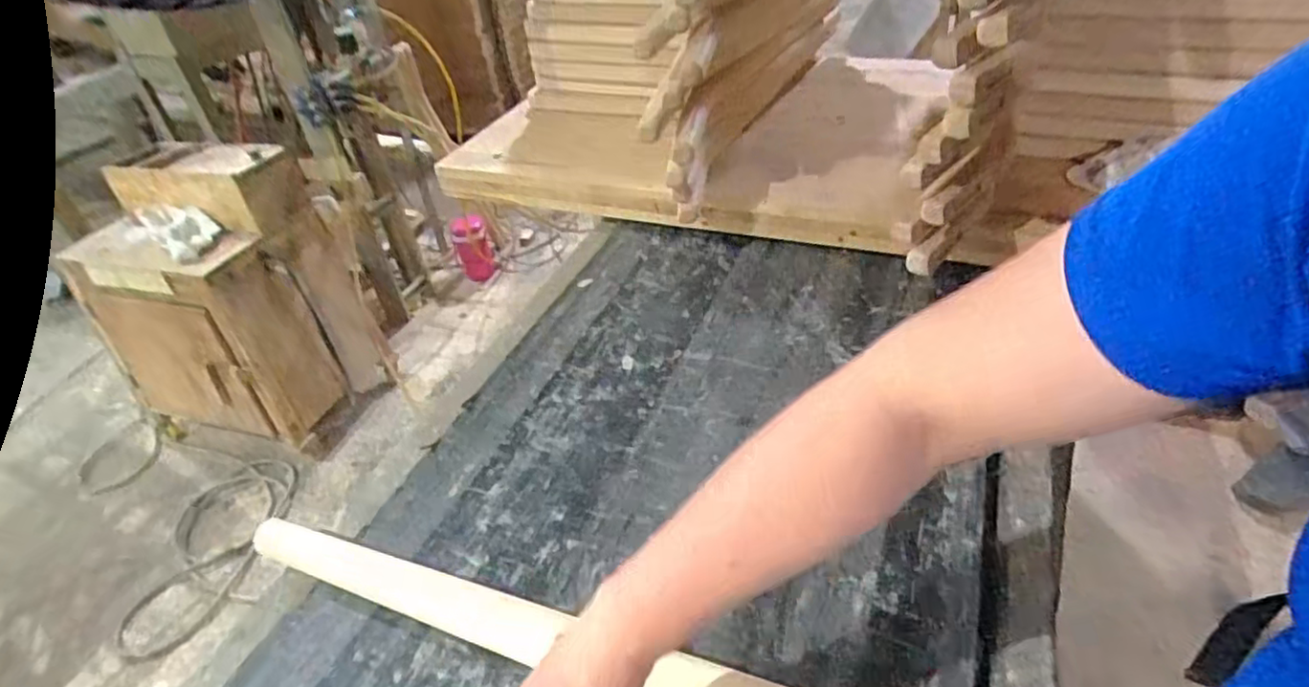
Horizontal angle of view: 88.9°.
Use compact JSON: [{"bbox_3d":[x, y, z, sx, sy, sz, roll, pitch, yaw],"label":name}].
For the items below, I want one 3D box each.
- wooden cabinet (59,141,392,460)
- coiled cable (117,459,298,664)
[{"bbox_3d":[-1.008,-0.081,1.596,0.482,0.693,0.351,5,43,18],"label":"wooden cabinet"},{"bbox_3d":[-0.992,0.442,1.481,0.250,0.065,0.500,-7,41,4],"label":"coiled cable"}]

